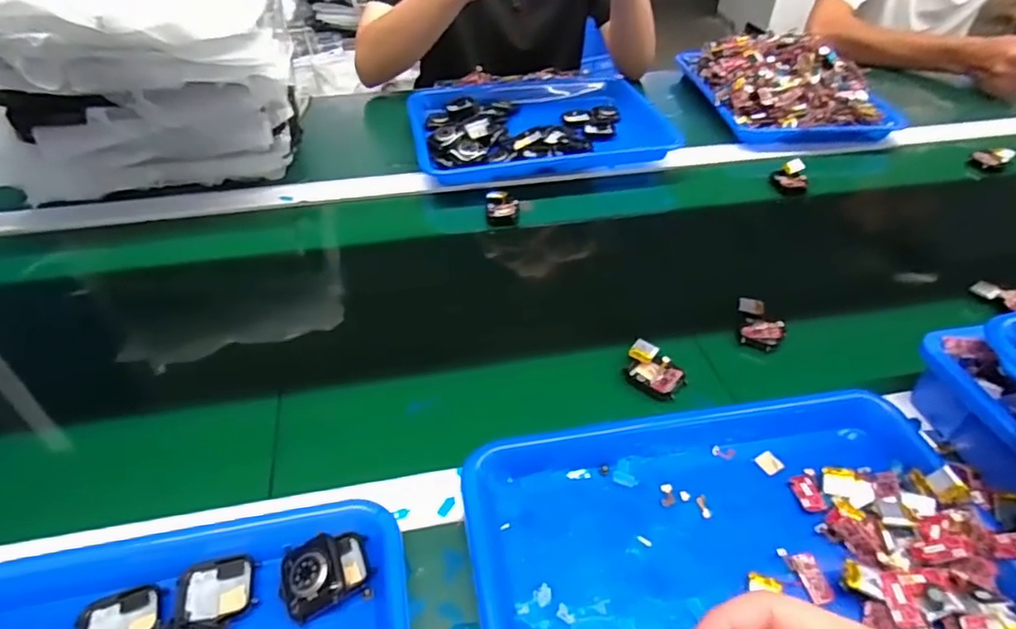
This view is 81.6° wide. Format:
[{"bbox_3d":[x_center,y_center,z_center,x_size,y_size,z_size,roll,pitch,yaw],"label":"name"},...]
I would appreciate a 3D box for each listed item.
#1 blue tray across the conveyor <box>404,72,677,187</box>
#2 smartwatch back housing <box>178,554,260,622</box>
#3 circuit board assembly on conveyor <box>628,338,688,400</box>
[{"bbox_3d":[0.039,-0.271,0.820,0.343,0.035,0.251,-10,45,-12],"label":"blue tray across the conveyor"},{"bbox_3d":[-0.180,0.171,0.366,0.044,0.007,0.040,-6,44,-8],"label":"smartwatch back housing"},{"bbox_3d":[0.124,0.046,0.503,0.053,0.012,0.037,34,52,29],"label":"circuit board assembly on conveyor"}]

